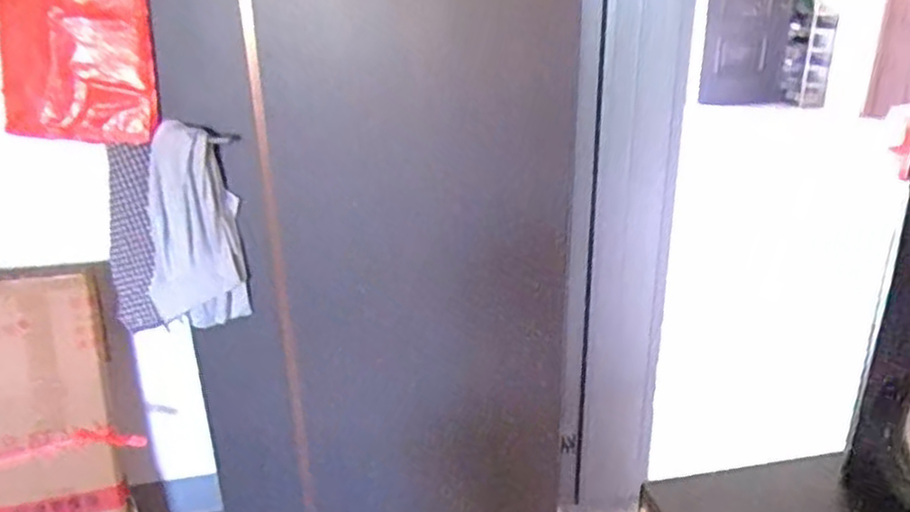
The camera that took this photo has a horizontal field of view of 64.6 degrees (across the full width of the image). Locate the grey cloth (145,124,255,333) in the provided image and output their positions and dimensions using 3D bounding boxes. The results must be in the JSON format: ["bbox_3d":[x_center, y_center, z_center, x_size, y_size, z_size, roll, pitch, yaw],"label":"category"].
[{"bbox_3d":[-0.532,-0.044,1.462,0.190,0.403,0.080,-12,25,-23],"label":"grey cloth"}]

